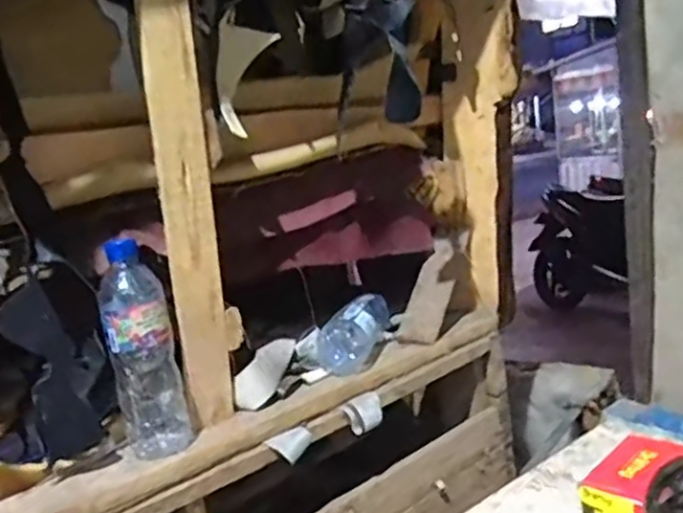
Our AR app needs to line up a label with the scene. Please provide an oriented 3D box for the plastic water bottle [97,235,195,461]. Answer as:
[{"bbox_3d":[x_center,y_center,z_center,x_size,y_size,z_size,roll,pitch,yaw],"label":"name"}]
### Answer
[{"bbox_3d":[-0.208,0.099,0.718,0.068,0.231,0.056,-10,12,-17],"label":"plastic water bottle"}]

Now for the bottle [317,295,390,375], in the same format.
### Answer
[{"bbox_3d":[0.020,0.101,0.969,0.076,0.073,0.207,-4,11,13],"label":"bottle"}]

